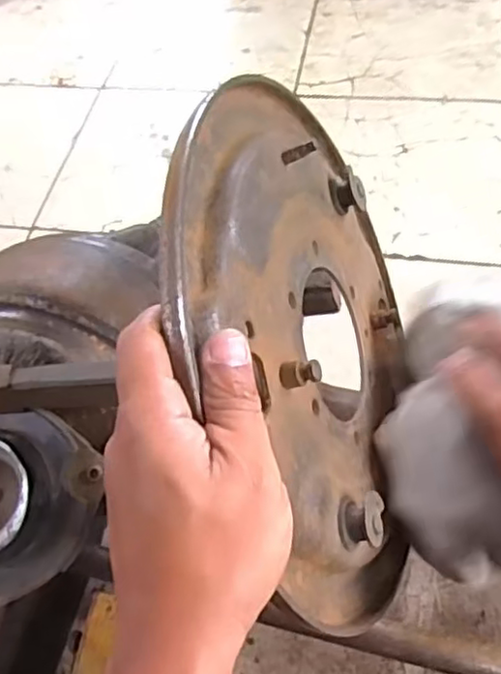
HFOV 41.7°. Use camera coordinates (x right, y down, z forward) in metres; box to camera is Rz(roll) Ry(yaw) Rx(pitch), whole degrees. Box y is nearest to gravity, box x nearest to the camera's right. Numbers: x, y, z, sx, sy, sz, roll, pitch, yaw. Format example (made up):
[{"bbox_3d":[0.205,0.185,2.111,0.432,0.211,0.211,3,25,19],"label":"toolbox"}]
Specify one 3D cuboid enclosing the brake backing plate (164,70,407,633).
[{"bbox_3d":[0.038,-0.008,0.362,0.031,0.254,0.290,-13,56,29],"label":"brake backing plate"}]

